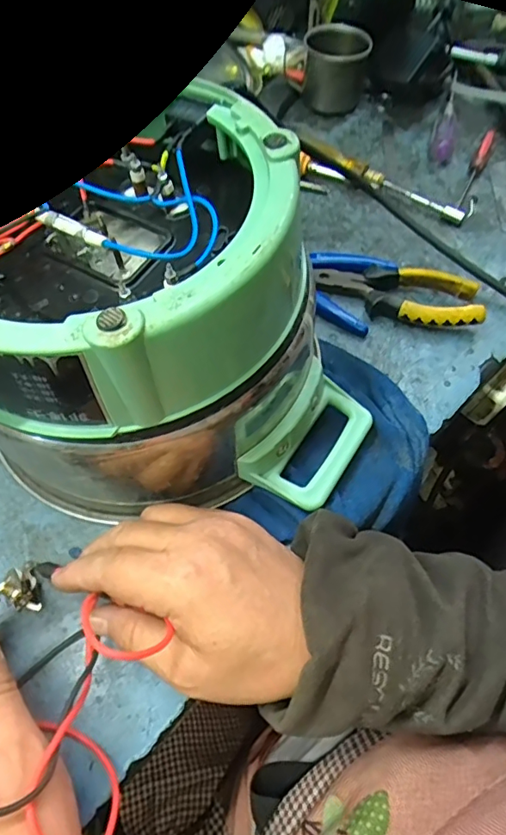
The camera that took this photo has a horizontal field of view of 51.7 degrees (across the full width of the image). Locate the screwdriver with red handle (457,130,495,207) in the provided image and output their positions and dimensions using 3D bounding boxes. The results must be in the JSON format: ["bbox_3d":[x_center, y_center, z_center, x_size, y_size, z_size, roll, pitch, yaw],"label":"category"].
[{"bbox_3d":[0.218,-0.242,0.510,0.011,0.015,0.121,23,63,14],"label":"screwdriver with red handle"}]

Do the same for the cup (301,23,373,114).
[{"bbox_3d":[0.089,-0.377,0.565,0.063,0.071,0.063,-1,60,1],"label":"cup"}]

